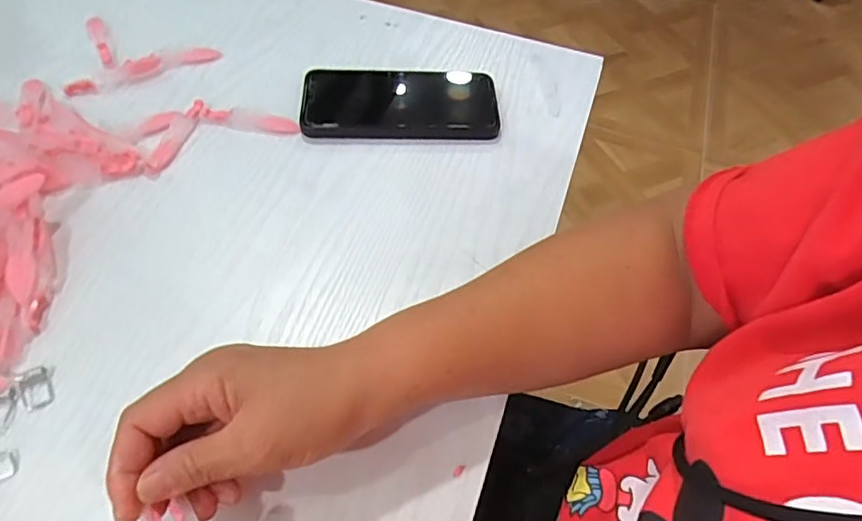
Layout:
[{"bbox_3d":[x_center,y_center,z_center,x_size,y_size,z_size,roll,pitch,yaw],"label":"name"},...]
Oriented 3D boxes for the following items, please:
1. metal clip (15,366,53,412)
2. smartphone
[{"bbox_3d":[-0.223,0.071,0.325,0.015,0.005,0.025,-25,59,-20],"label":"metal clip"},{"bbox_3d":[-0.025,-0.132,0.472,0.159,0.015,0.077,-1,59,-2],"label":"smartphone"}]

